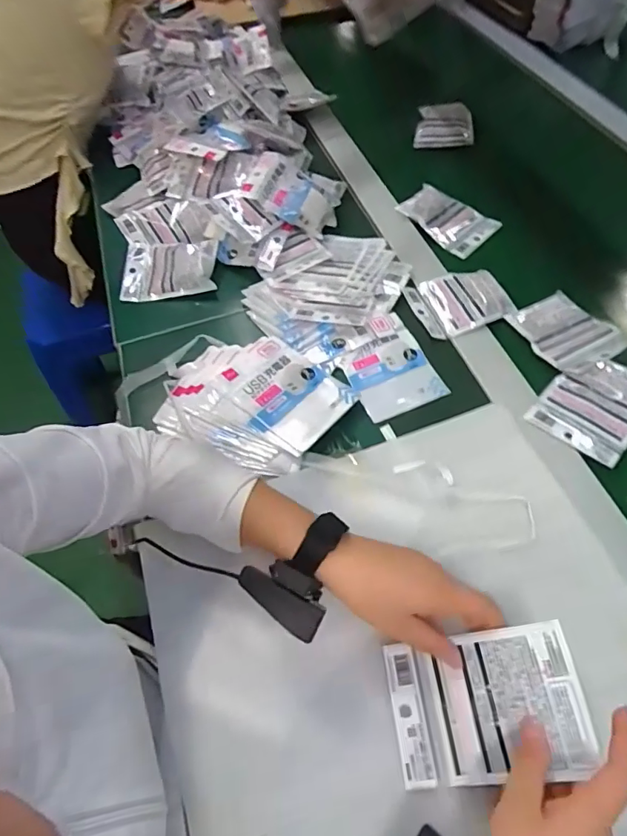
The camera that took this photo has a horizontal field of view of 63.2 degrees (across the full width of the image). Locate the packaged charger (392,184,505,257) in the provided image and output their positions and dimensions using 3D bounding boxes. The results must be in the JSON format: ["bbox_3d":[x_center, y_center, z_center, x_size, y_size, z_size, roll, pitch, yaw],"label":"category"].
[{"bbox_3d":[0.199,-0.294,0.757,0.135,0.013,0.080,34,73,0],"label":"packaged charger"}]

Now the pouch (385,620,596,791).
[{"bbox_3d":[0.125,0.213,0.378,0.137,0.011,0.095,-19,63,21],"label":"pouch"}]

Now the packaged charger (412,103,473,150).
[{"bbox_3d":[0.230,-0.516,0.892,0.096,0.026,0.148,7,57,9],"label":"packaged charger"}]

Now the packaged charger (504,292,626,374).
[{"bbox_3d":[0.308,-0.104,0.611,0.093,0.027,0.110,-25,58,-12],"label":"packaged charger"}]

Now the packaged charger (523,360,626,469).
[{"bbox_3d":[0.310,-0.018,0.557,0.098,0.020,0.129,37,67,25],"label":"packaged charger"}]

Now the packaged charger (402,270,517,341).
[{"bbox_3d":[0.189,-0.150,0.658,0.121,0.013,0.093,-17,57,-7],"label":"packaged charger"}]

